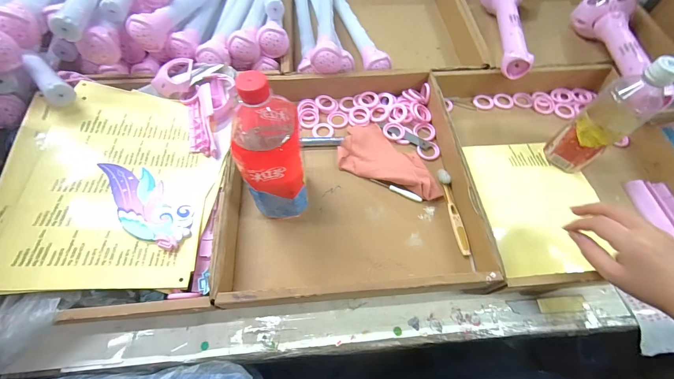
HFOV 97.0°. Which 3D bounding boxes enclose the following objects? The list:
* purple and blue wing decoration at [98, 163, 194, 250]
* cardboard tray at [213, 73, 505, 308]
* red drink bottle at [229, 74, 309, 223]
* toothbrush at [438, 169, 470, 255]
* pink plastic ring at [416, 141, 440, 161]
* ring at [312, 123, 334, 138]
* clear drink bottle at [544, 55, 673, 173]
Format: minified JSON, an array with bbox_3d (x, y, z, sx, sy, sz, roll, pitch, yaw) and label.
[{"bbox_3d":[-0.262,0.016,0.402,0.163,0.009,0.068,38,52,12],"label":"purple and blue wing decoration"},{"bbox_3d":[0.017,-0.034,0.458,0.345,0.064,0.382,-4,63,-2],"label":"cardboard tray"},{"bbox_3d":[-0.075,-0.030,0.362,0.069,0.220,0.063,2,62,0],"label":"red drink bottle"},{"bbox_3d":[0.175,0.030,0.450,0.017,0.009,0.138,-5,62,-4],"label":"toothbrush"},{"bbox_3d":[0.156,-0.065,0.506,0.041,0.004,0.033,-30,67,-14],"label":"pink plastic ring"},{"bbox_3d":[-0.024,-0.105,0.525,0.037,0.004,0.034,0,62,-1],"label":"ring"},{"bbox_3d":[0.382,-0.096,0.424,0.058,0.179,0.063,-33,67,-17],"label":"clear drink bottle"}]

